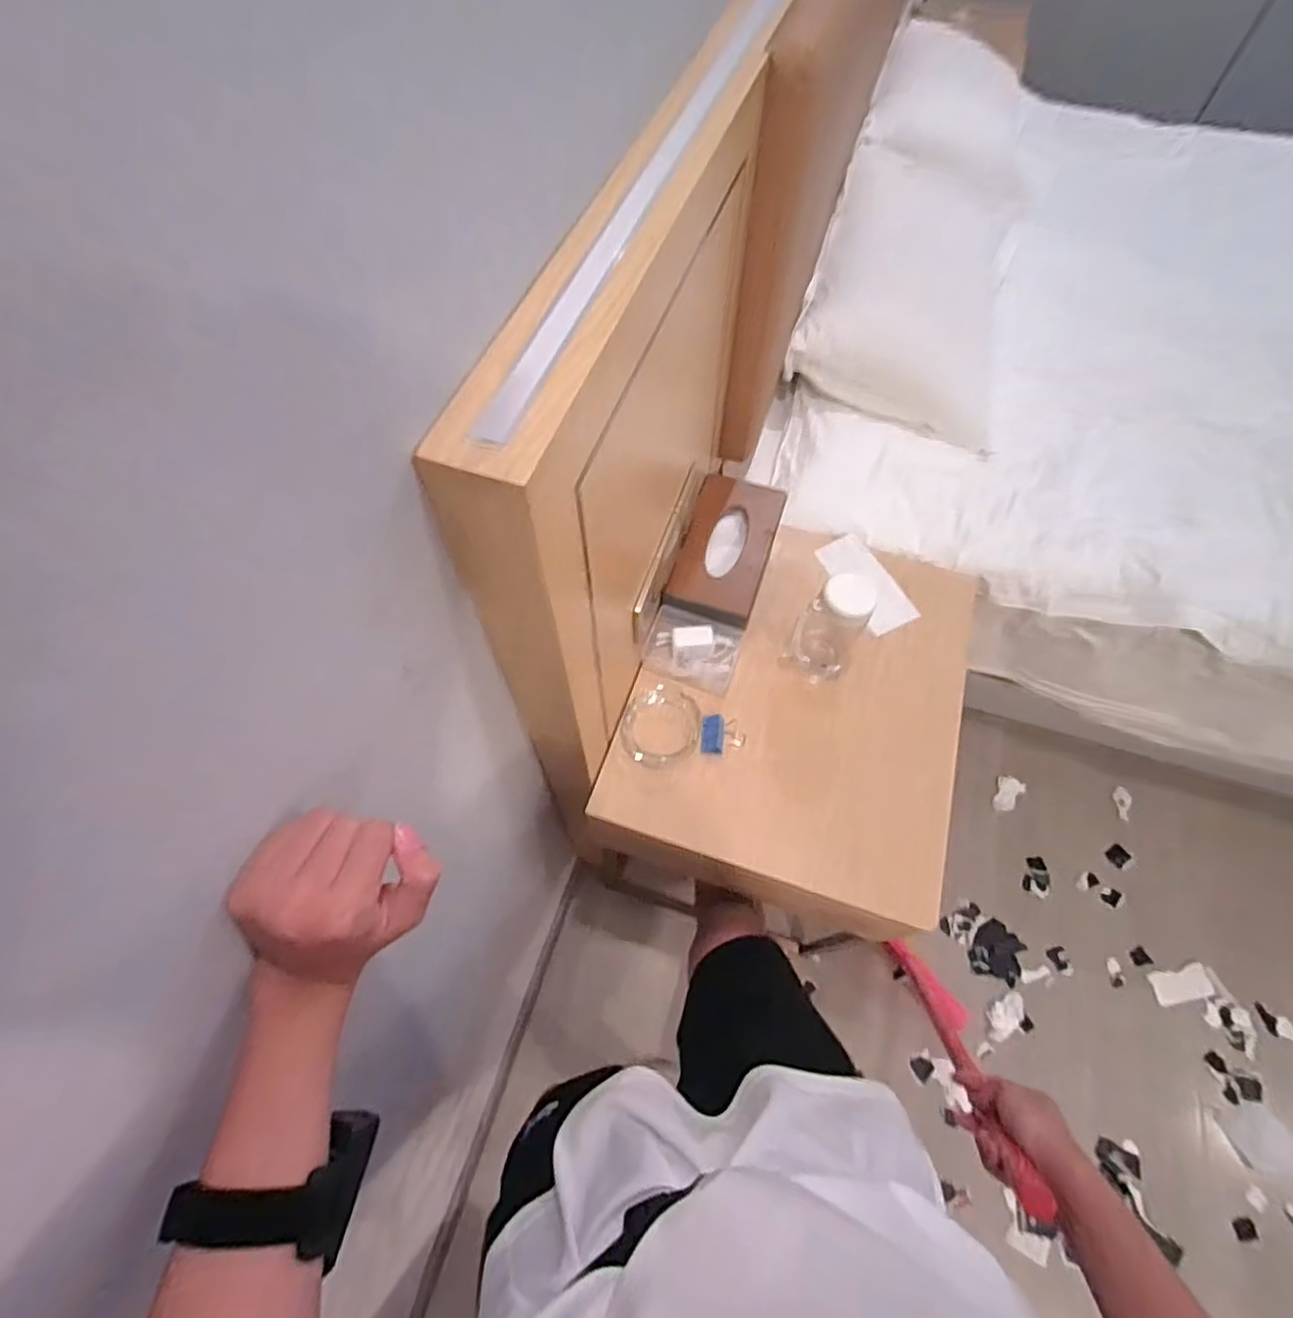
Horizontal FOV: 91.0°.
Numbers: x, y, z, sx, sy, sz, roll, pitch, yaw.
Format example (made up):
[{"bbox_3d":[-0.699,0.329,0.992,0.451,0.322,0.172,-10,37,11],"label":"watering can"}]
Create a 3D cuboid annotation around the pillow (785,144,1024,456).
[{"bbox_3d":[0.541,-0.770,1.254,0.377,0.129,0.764,17,63,8],"label":"pillow"}]

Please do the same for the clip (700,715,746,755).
[{"bbox_3d":[0.102,0.101,0.837,0.059,0.020,0.050,1,62,-1],"label":"clip"}]

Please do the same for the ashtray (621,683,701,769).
[{"bbox_3d":[0.019,0.090,0.843,0.100,0.024,0.102,10,62,4],"label":"ashtray"}]

